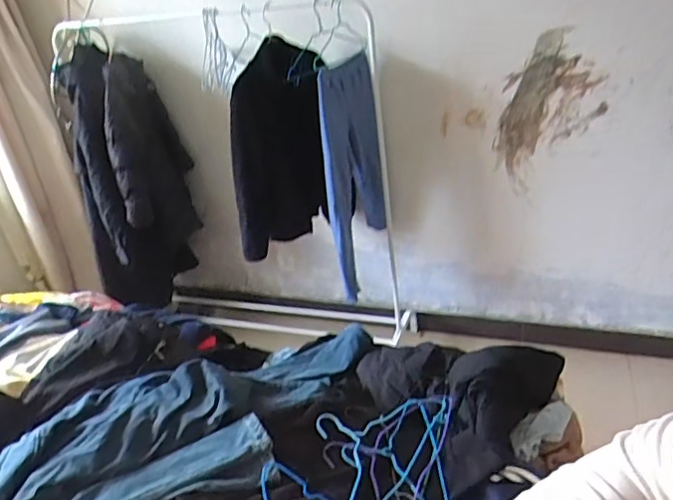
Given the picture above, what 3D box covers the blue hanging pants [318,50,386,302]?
[{"bbox_3d":[0.063,-0.241,1.976,0.195,0.797,0.305,-6,30,3],"label":"blue hanging pants"}]

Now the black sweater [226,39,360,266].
[{"bbox_3d":[-0.189,-0.341,1.946,0.387,0.689,0.264,-9,30,-1],"label":"black sweater"}]

